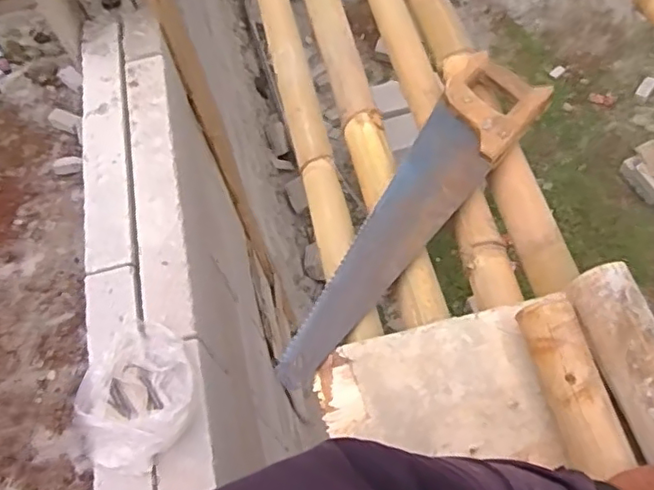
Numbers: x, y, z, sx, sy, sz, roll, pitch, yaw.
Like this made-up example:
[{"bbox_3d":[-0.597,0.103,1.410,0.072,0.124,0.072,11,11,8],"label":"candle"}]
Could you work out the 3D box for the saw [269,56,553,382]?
[{"bbox_3d":[0.087,-0.050,0.741,0.123,0.018,0.486,35,74,28],"label":"saw"}]

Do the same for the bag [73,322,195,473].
[{"bbox_3d":[-0.249,0.189,0.784,0.165,0.053,0.177,26,66,20],"label":"bag"}]

